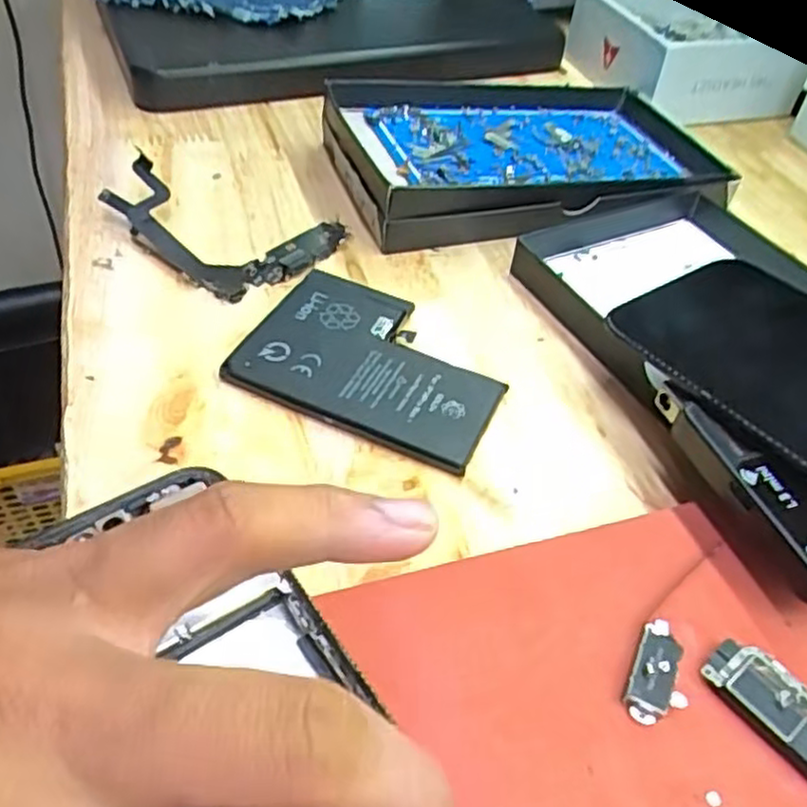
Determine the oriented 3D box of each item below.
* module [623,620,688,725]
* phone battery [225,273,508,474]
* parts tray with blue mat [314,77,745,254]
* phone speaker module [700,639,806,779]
[{"bbox_3d":[0.063,0.065,0.181,0.013,0.005,0.027,21,49,15],"label":"module"},{"bbox_3d":[-0.010,-0.014,0.255,0.088,0.006,0.064,21,48,14],"label":"phone battery"},{"bbox_3d":[0.061,-0.113,0.332,0.172,0.033,0.105,-11,49,-15],"label":"parts tray with blue mat"},{"bbox_3d":[0.091,0.074,0.174,0.018,0.004,0.040,-31,57,-30],"label":"phone speaker module"}]

